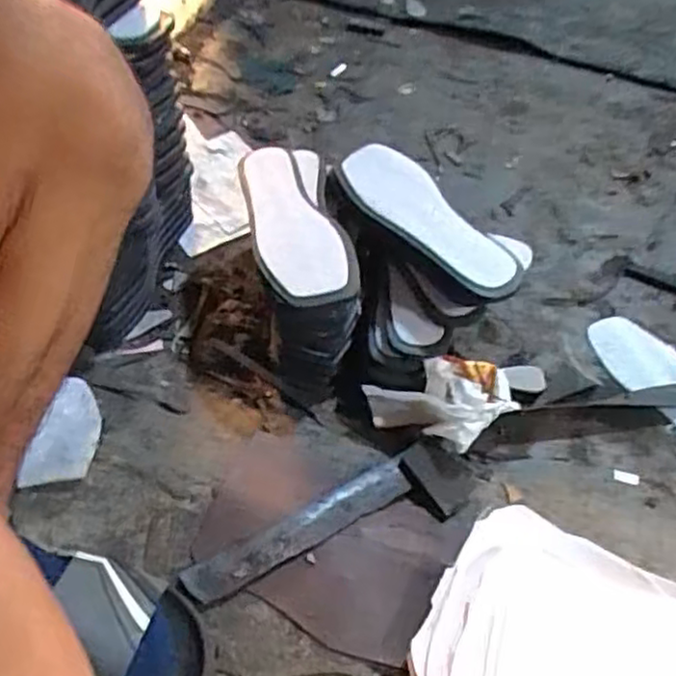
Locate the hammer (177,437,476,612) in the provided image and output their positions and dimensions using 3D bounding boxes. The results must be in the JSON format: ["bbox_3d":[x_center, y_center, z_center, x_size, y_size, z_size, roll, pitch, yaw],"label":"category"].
[{"bbox_3d":[0.003,0.174,0.643,0.288,0.034,0.072,-24,56,-20],"label":"hammer"}]

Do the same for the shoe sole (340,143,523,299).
[{"bbox_3d":[0.094,-0.130,0.747,0.084,0.023,0.247,-27,58,-21],"label":"shoe sole"}]

